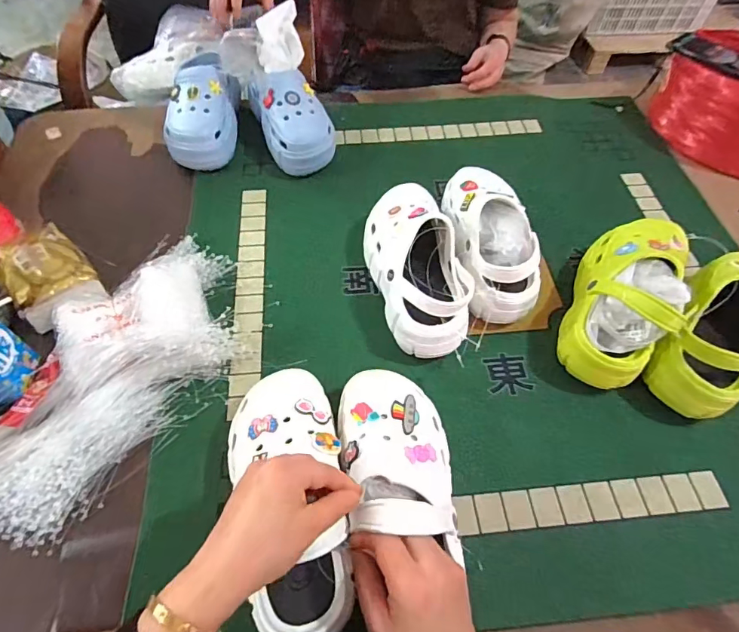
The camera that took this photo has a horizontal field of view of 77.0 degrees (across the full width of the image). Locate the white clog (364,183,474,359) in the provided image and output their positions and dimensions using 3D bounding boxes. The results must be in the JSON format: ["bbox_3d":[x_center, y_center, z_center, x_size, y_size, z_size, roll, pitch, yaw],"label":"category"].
[{"bbox_3d":[0.057,-0.072,0.621,0.100,0.108,0.250,-8,57,-8],"label":"white clog"}]

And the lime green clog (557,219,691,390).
[{"bbox_3d":[0.321,-0.028,0.589,0.100,0.135,0.235,24,58,12],"label":"lime green clog"}]

